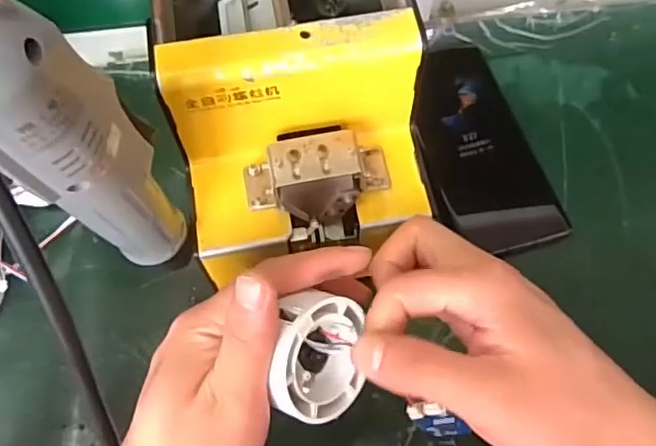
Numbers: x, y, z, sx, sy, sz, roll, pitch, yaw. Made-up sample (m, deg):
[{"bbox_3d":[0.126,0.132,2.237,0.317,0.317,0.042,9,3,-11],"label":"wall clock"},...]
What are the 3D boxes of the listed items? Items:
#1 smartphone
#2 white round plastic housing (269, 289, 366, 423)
[{"bbox_3d":[0.098,-0.061,0.420,0.076,0.012,0.173,-14,65,-5],"label":"smartphone"},{"bbox_3d":[-0.014,0.057,0.269,0.038,0.047,0.051,7,93,44],"label":"white round plastic housing"}]

